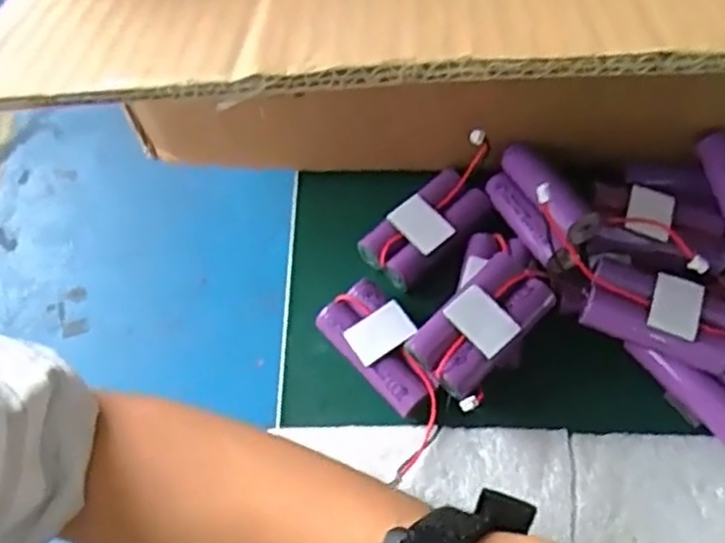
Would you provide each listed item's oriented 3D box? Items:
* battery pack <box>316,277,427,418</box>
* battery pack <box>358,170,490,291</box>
[{"bbox_3d":[0.010,0.036,0.367,0.034,0.019,0.064,-38,68,-16],"label":"battery pack"},{"bbox_3d":[0.033,-0.023,0.395,0.067,0.021,0.032,-40,68,-16],"label":"battery pack"}]

